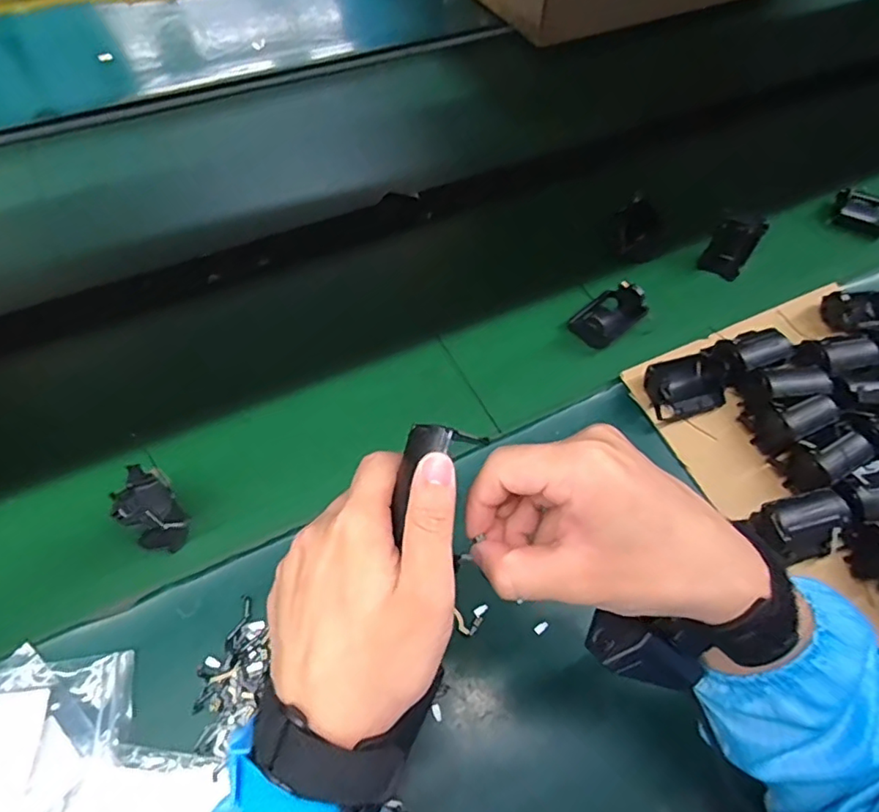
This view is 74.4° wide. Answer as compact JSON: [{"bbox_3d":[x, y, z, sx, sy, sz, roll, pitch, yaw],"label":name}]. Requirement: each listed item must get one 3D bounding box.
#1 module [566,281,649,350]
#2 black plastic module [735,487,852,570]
[{"bbox_3d":[0.180,-0.097,0.614,0.075,0.043,0.053,-38,68,-22],"label":"module"},{"bbox_3d":[0.301,0.102,0.485,0.070,0.041,0.048,-14,61,-10],"label":"black plastic module"}]

